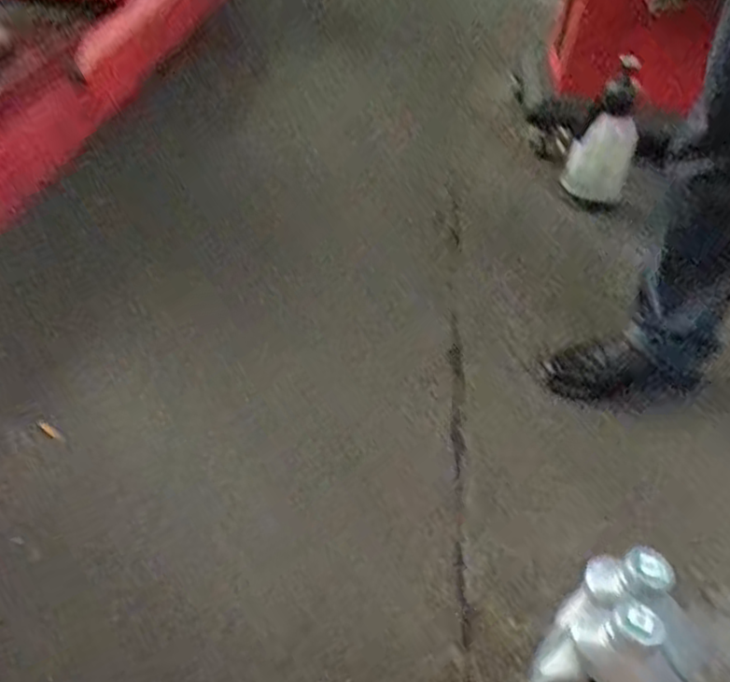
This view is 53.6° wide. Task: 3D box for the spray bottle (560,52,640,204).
[{"bbox_3d":[0.555,-0.485,1.660,0.140,0.325,0.092,4,30,-1],"label":"spray bottle"}]

